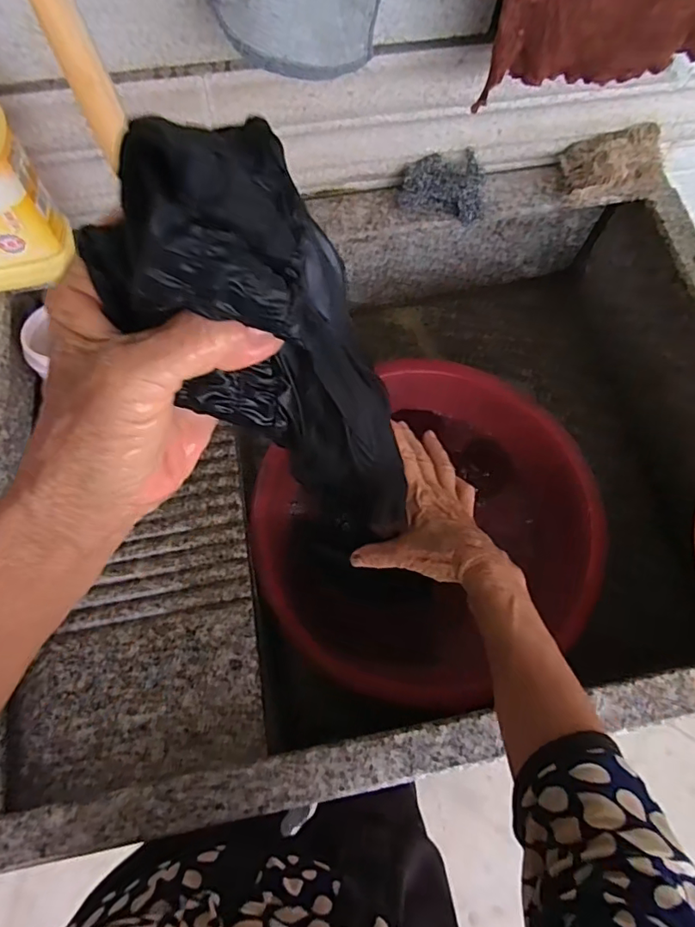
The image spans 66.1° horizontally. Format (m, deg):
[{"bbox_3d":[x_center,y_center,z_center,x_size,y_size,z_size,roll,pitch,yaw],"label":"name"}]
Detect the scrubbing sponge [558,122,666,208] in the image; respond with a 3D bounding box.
[{"bbox_3d":[0.297,-0.333,0.602,0.109,0.047,0.067,-10,72,-4],"label":"scrubbing sponge"}]

